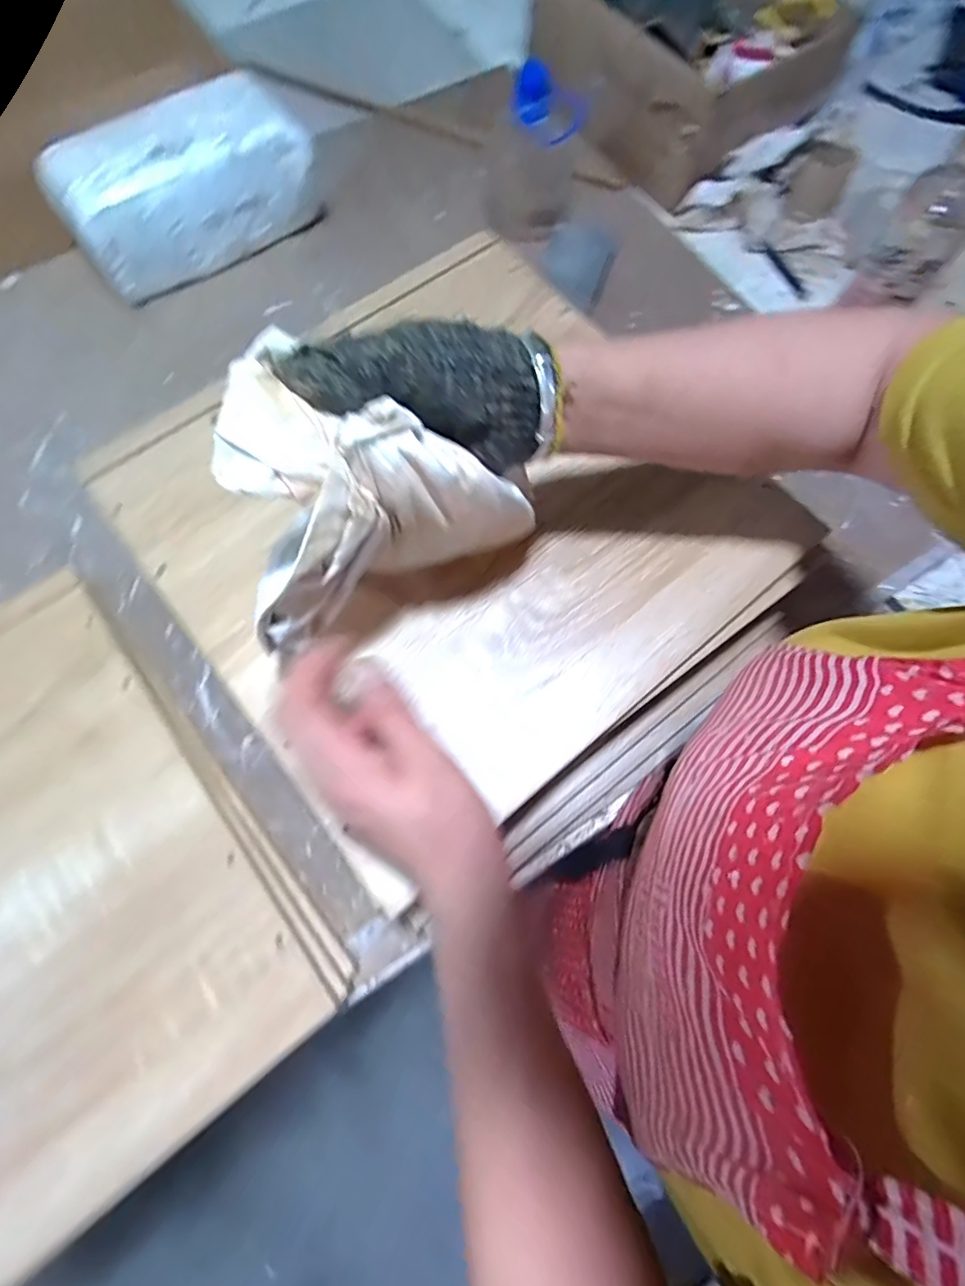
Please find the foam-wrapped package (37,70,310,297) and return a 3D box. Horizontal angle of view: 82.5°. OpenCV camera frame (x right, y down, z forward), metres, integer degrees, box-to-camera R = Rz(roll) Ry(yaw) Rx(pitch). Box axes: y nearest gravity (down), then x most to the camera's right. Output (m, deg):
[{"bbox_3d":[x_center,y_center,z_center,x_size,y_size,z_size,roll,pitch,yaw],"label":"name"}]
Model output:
[{"bbox_3d":[-0.309,-0.479,0.572,0.245,0.094,0.117,-36,76,-11],"label":"foam-wrapped package"}]

